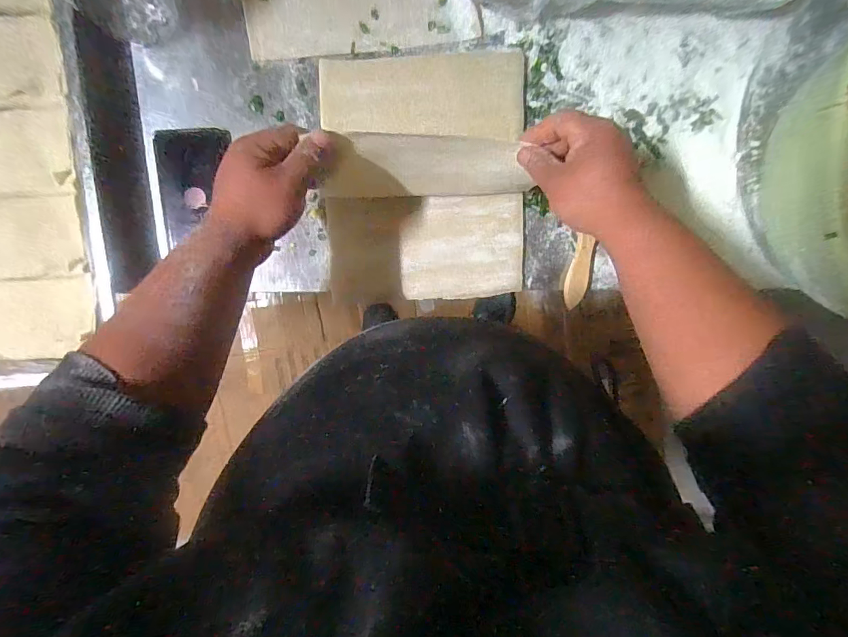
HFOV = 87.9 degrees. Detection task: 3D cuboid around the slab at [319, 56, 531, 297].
[{"bbox_3d":[0.003,-0.159,0.507,0.229,0.017,0.273,-2,97,-4],"label":"slab"}]

